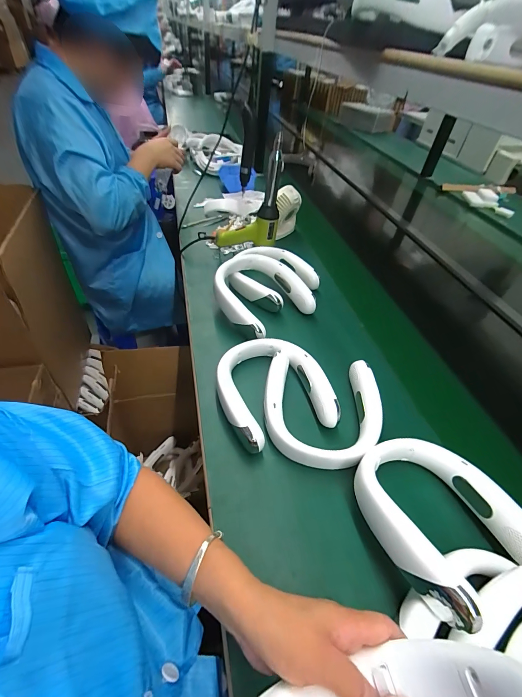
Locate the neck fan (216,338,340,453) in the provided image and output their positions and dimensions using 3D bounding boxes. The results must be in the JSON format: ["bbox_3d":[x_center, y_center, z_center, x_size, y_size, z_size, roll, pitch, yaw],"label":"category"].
[{"bbox_3d":[0.018,0.065,0.561,0.193,0.045,0.211,-14,49,-19],"label":"neck fan"}]

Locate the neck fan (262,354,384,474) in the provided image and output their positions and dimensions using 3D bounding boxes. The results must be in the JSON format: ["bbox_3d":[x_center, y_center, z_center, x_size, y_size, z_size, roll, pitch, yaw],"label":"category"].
[{"bbox_3d":[0.106,0.102,0.546,0.197,0.056,0.207,5,46,-2],"label":"neck fan"}]

